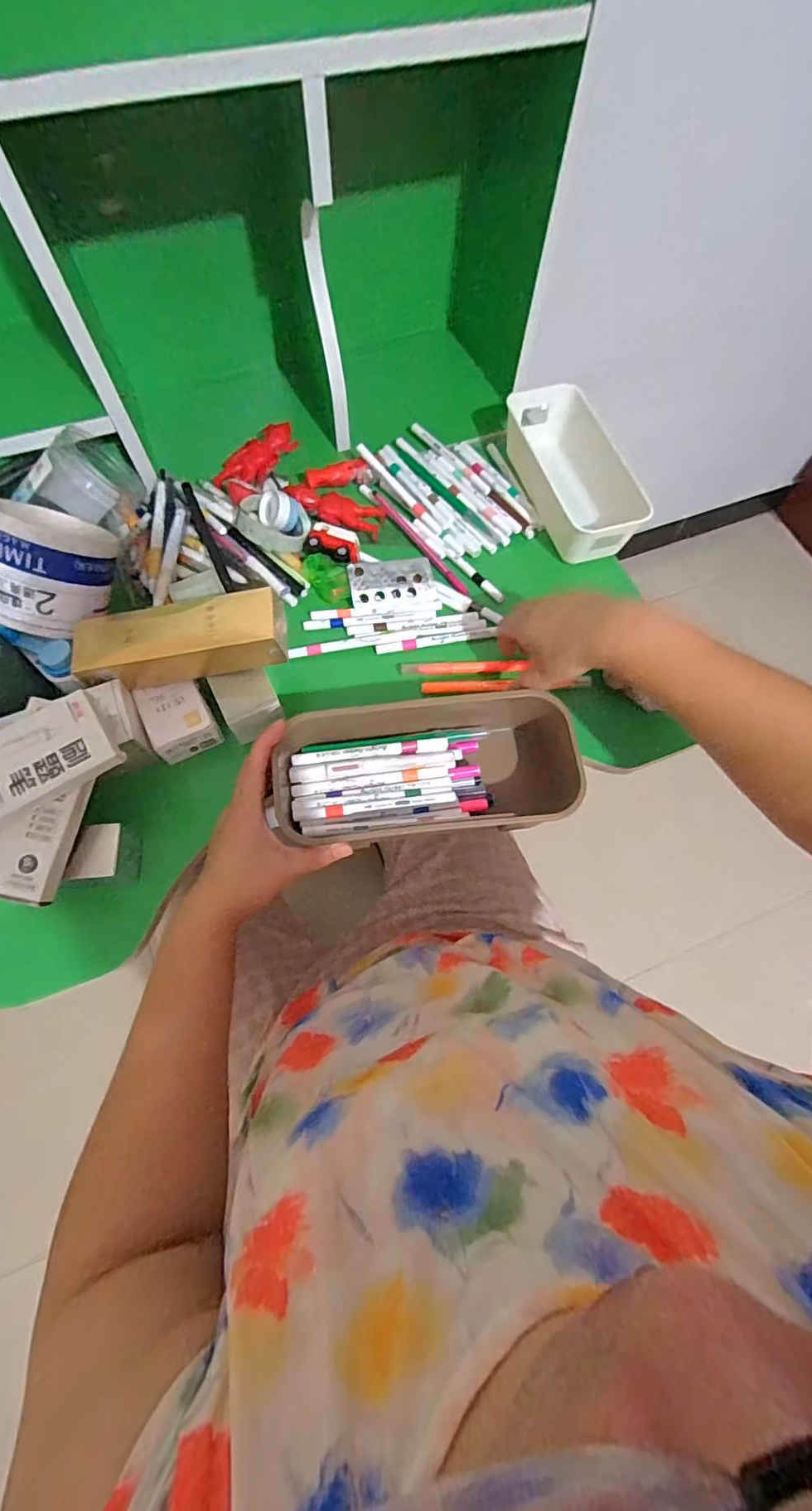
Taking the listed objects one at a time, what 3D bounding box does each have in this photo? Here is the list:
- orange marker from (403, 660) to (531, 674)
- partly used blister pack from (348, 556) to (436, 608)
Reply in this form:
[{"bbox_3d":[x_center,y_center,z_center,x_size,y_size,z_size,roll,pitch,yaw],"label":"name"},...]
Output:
[{"bbox_3d":[0.054,-0.086,0.529,0.115,0.010,0.011,-2,69,3],"label":"orange marker"},{"bbox_3d":[-0.014,-0.181,0.562,0.088,0.005,0.047,-8,86,-10],"label":"partly used blister pack"}]

